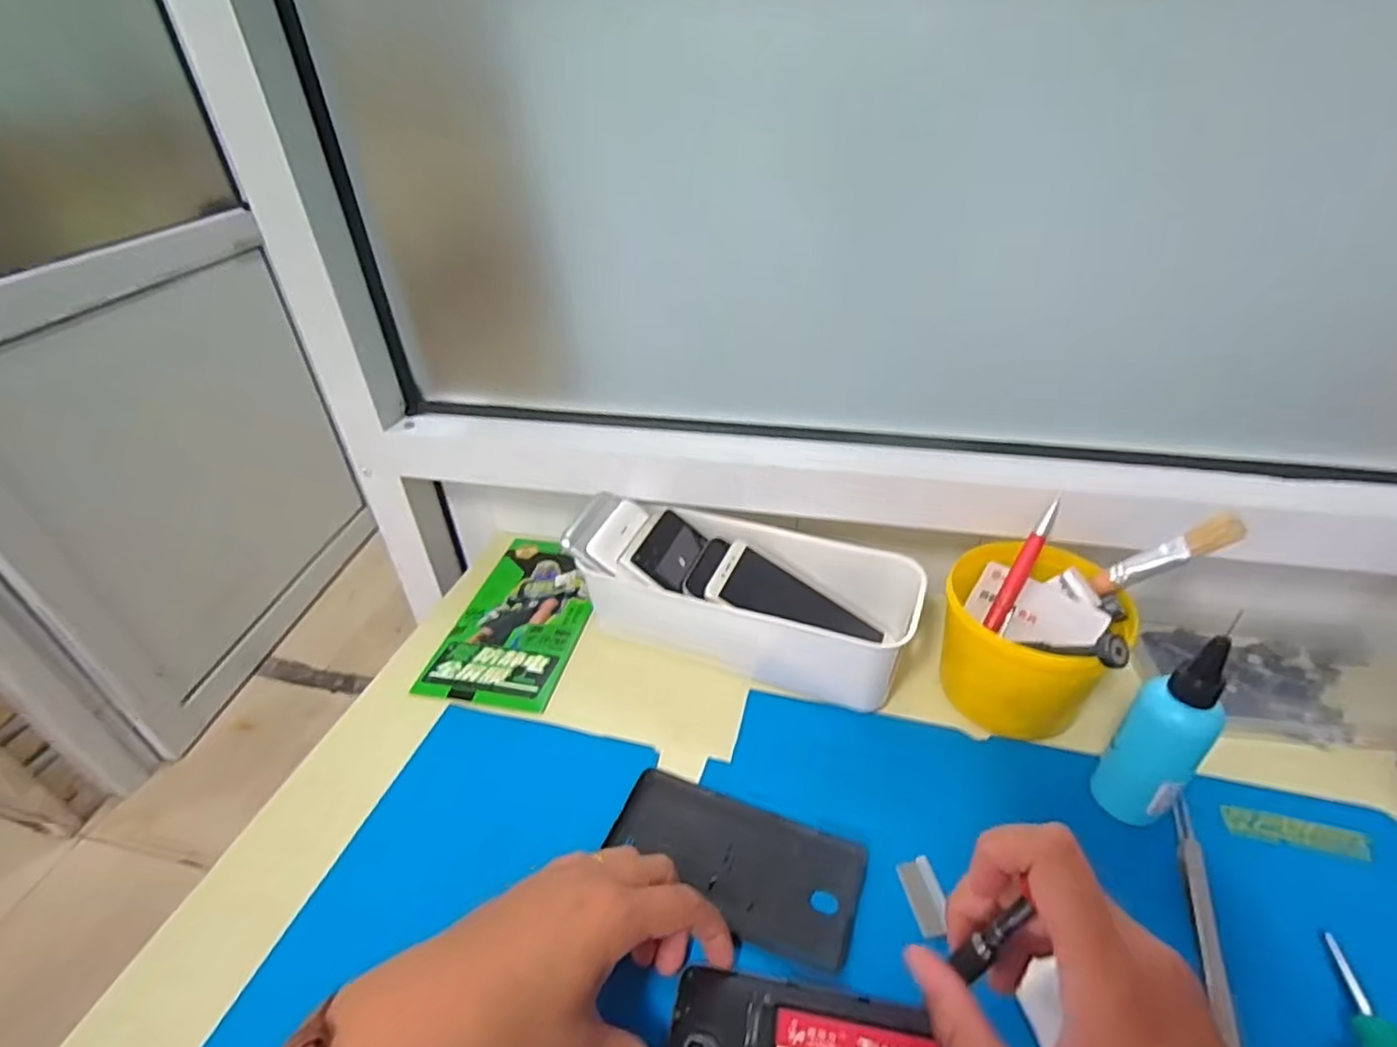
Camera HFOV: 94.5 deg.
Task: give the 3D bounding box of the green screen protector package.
[{"bbox_3d":[-0.146,0.075,0.546,0.107,0.004,0.188,6,37,10],"label":"green screen protector package"}]

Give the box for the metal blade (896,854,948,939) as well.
[{"bbox_3d":[0.125,0.204,0.355,0.019,0.004,0.040,-16,36,0],"label":"metal blade"}]

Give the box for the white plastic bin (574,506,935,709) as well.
[{"bbox_3d":[0.037,0.056,0.497,0.250,0.076,0.101,13,39,18],"label":"white plastic bin"}]

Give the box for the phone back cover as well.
[{"bbox_3d":[0.019,0.193,0.371,0.140,0.012,0.067,14,39,20],"label":"phone back cover"}]

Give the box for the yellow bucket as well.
[{"bbox_3d":[0.220,0.077,0.437,0.110,0.087,0.102,-1,37,1],"label":"yellow bucket"}]

